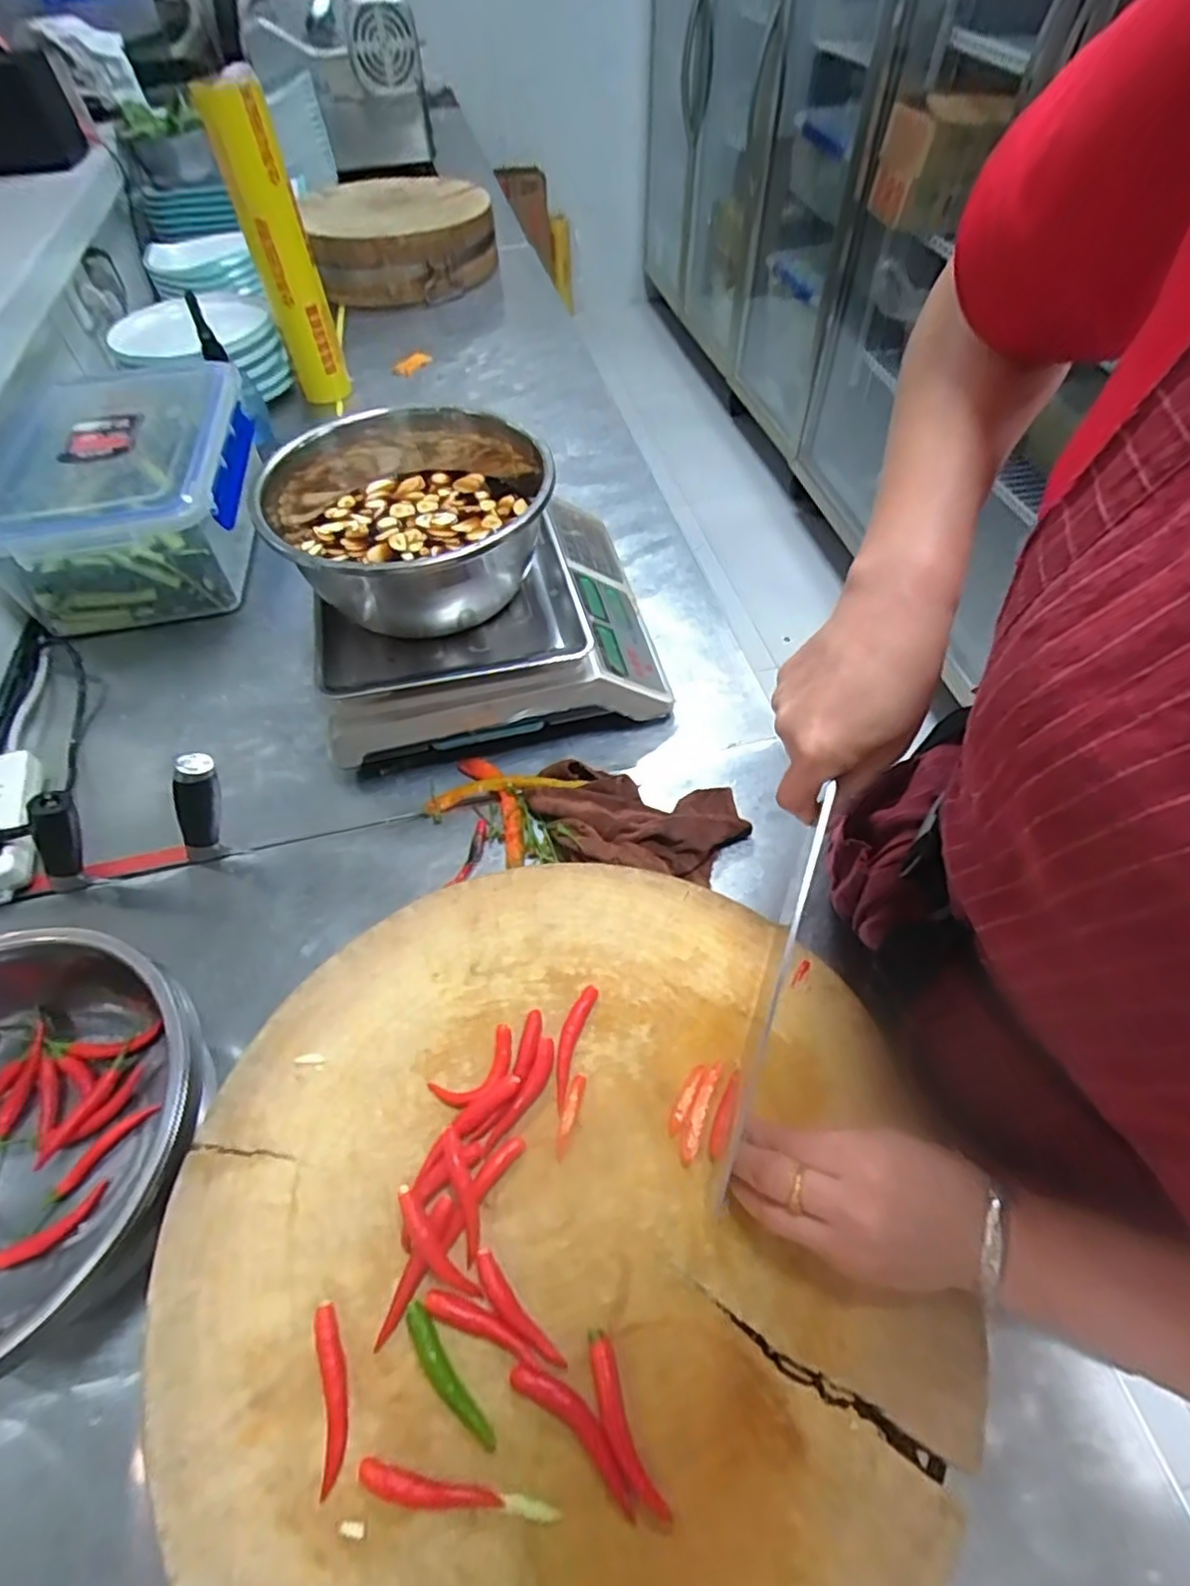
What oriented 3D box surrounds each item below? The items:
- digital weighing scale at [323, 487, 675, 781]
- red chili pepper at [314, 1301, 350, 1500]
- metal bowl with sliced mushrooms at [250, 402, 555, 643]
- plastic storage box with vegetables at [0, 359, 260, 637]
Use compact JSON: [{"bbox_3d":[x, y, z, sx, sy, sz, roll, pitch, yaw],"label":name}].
[{"bbox_3d":[-0.110,-0.198,0.704,0.323,0.122,0.316,-12,56,-6],"label":"digital weighing scale"},{"bbox_3d":[-0.122,0.277,0.313,0.012,0.007,0.067,-14,57,-8],"label":"red chili pepper"},{"bbox_3d":[-0.168,-0.261,0.620,0.243,0.102,0.297,-15,57,-8],"label":"metal bowl with sliced mushrooms"},{"bbox_3d":[-0.563,-0.374,0.836,0.264,0.142,0.362,-13,57,-7],"label":"plastic storage box with vegetables"}]

